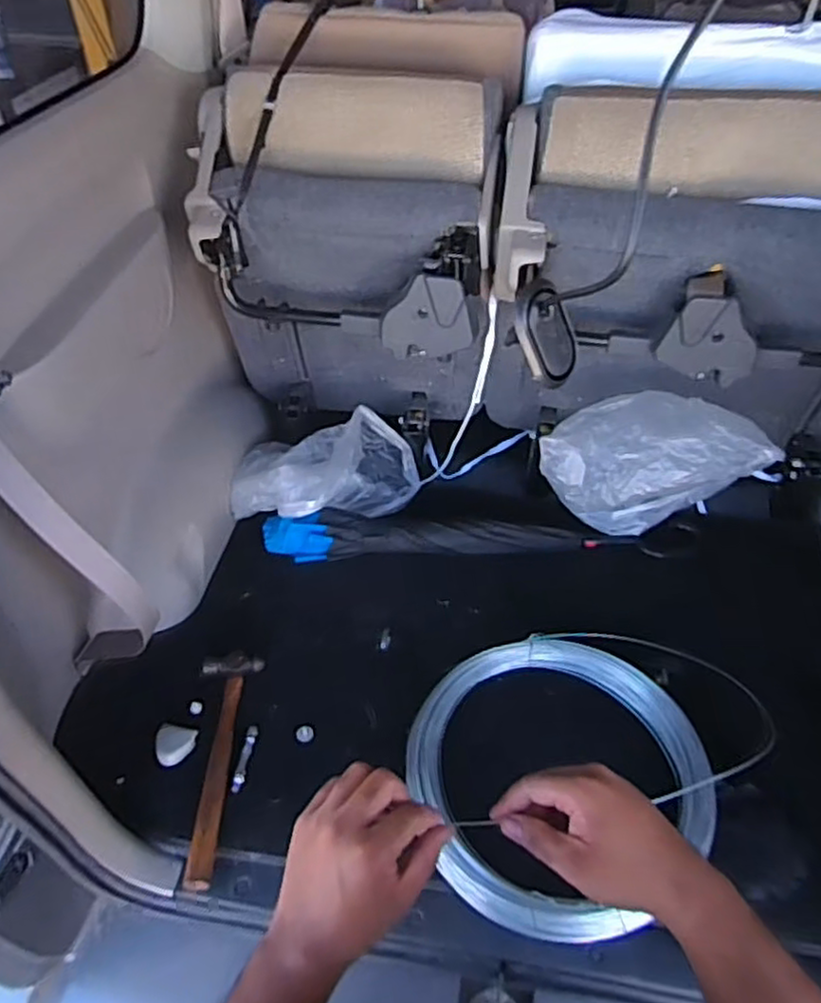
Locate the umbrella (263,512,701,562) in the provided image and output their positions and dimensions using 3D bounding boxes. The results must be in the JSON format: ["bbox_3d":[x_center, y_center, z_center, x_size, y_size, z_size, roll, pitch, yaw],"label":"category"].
[{"bbox_3d":[0.135,0.069,1.282,0.807,0.073,0.090,-2,45,-3],"label":"umbrella"}]

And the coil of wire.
[{"bbox_3d":[0.199,0.376,0.990,0.409,0.050,0.408,0,45,0],"label":"coil of wire"}]

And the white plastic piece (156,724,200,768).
[{"bbox_3d":[-0.346,0.359,1.023,0.056,0.013,0.055,1,45,0],"label":"white plastic piece"}]

